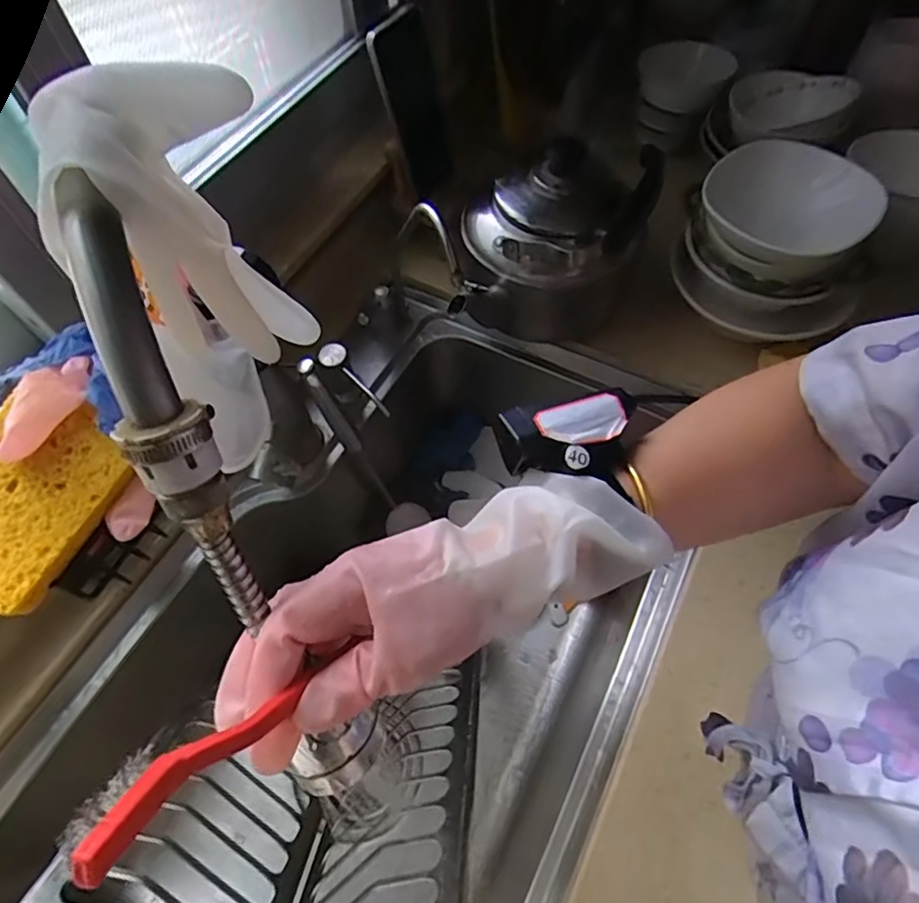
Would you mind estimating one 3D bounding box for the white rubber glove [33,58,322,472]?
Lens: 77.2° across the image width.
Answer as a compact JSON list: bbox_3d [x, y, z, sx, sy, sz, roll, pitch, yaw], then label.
[{"bbox_3d":[-0.117,-0.090,0.265,0.058,0.145,0.131,15,62,9],"label":"white rubber glove"}]

